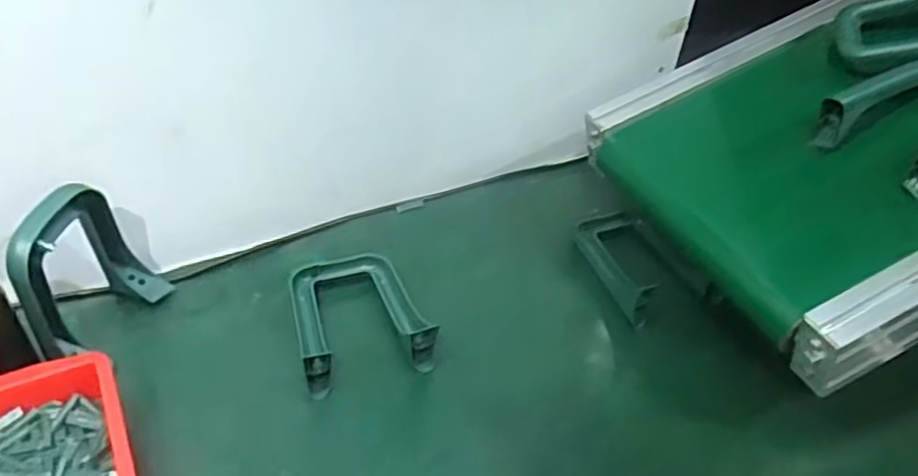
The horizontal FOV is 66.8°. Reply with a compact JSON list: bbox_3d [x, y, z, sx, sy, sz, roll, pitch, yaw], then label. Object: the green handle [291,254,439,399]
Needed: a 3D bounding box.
[{"bbox_3d":[-0.100,0.069,0.697,0.122,0.036,0.161,-10,47,-15],"label":"green handle"}]

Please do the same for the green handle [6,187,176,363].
[{"bbox_3d":[-0.341,0.028,0.628,0.045,0.152,0.132,19,46,16],"label":"green handle"}]

